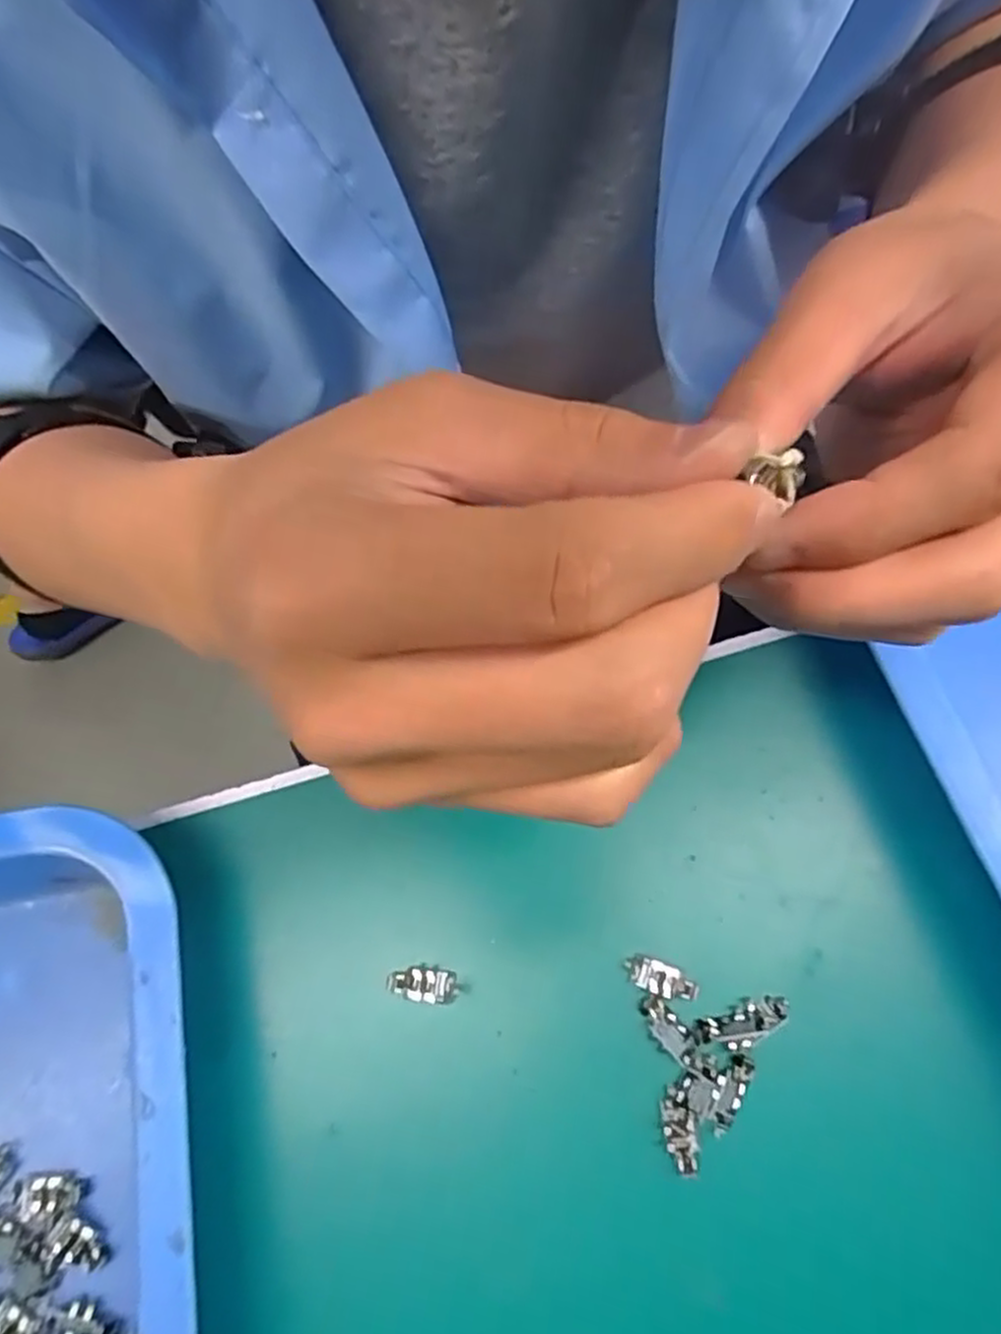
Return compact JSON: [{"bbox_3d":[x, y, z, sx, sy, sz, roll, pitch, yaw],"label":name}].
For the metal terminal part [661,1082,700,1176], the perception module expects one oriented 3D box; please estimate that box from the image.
[{"bbox_3d":[0.061,0.158,0.255,0.010,0.007,0.026,-10,73,0],"label":"metal terminal part"}]

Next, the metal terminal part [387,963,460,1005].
[{"bbox_3d":[-0.029,0.116,0.276,0.025,0.004,0.012,8,74,5],"label":"metal terminal part"}]

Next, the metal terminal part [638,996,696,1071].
[{"bbox_3d":[0.060,0.130,0.269,0.011,0.004,0.025,-41,76,-9],"label":"metal terminal part"}]

